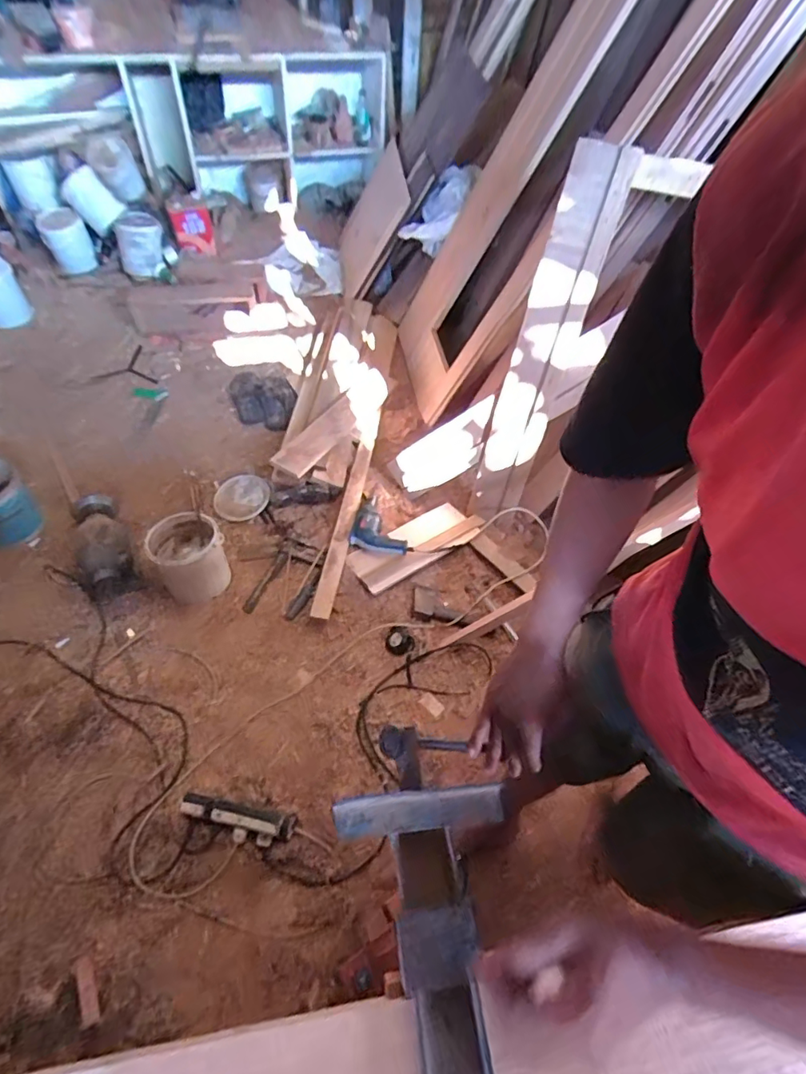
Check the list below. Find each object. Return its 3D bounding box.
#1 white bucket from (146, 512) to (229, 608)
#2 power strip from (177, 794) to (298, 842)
[{"bbox_3d":[-0.617,0.045,1.521,0.196,0.187,0.212,-19,58,-16],"label":"white bucket"},{"bbox_3d":[-0.366,0.613,1.155,0.260,0.068,0.046,11,54,4],"label":"power strip"}]

